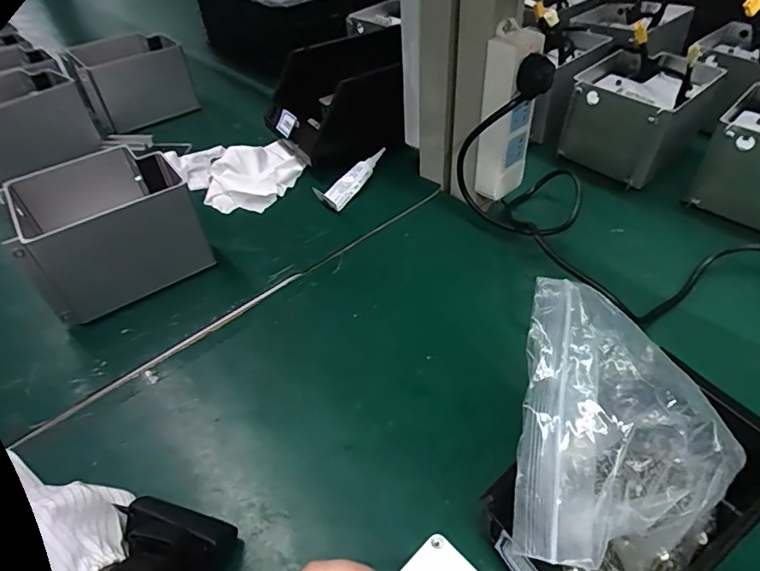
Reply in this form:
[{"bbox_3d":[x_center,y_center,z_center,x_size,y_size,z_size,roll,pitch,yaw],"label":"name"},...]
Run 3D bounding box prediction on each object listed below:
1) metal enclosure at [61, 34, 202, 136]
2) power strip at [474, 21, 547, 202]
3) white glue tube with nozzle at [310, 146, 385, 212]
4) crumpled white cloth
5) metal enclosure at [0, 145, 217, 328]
[{"bbox_3d":[-0.400,-0.333,0.789,0.162,0.100,0.139,-27,49,-22],"label":"metal enclosure"},{"bbox_3d":[0.135,-0.177,0.519,0.063,0.167,0.043,-29,50,-24],"label":"power strip"},{"bbox_3d":[-0.033,-0.142,0.639,0.032,0.023,0.125,25,51,25],"label":"white glue tube with nozzle"},{"bbox_3d":[-0.186,-0.169,0.670,0.148,0.033,0.172,-30,50,-25],"label":"crumpled white cloth"},{"bbox_3d":[-0.284,-0.059,0.511,0.152,0.107,0.127,-29,50,-24],"label":"metal enclosure"}]

